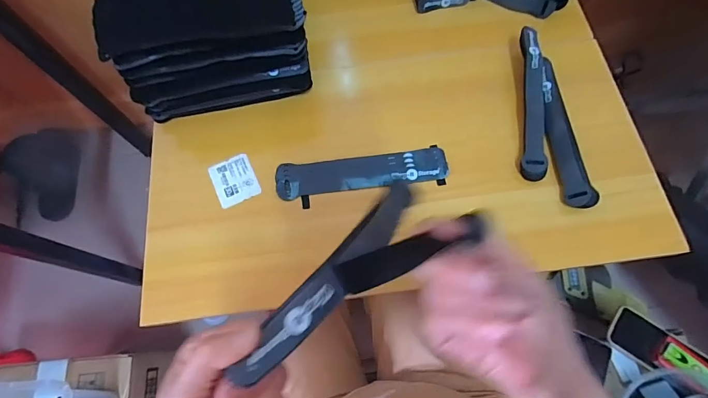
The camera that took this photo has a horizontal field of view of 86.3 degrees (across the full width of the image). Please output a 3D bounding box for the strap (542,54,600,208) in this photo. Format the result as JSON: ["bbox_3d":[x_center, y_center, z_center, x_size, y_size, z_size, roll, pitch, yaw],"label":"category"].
[{"bbox_3d":[0.248,-0.080,0.451,0.035,0.021,0.189,-7,70,-1],"label":"strap"}]

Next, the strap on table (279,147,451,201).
[{"bbox_3d":[0.010,-0.032,0.448,0.198,0.008,0.044,-8,70,-2],"label":"strap on table"}]

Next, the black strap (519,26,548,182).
[{"bbox_3d":[0.217,-0.117,0.460,0.028,0.037,0.194,5,70,3],"label":"black strap"}]

